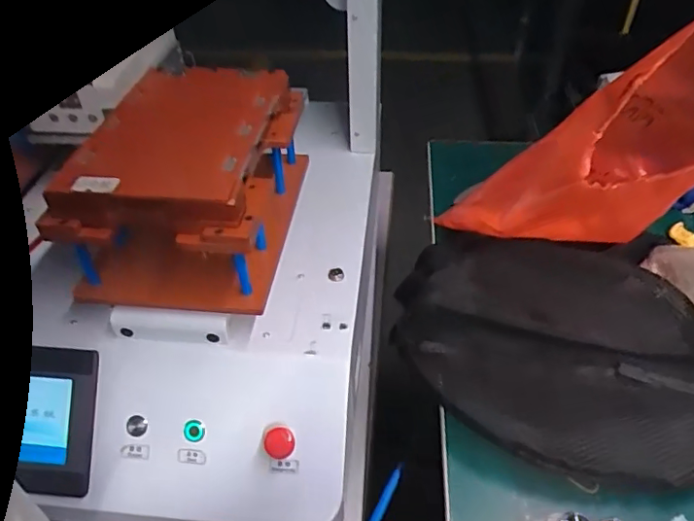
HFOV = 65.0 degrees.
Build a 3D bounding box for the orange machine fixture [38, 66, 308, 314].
[{"bbox_3d":[-0.160,-0.087,0.583,0.186,0.135,0.259,4,44,6],"label":"orange machine fixture"}]

